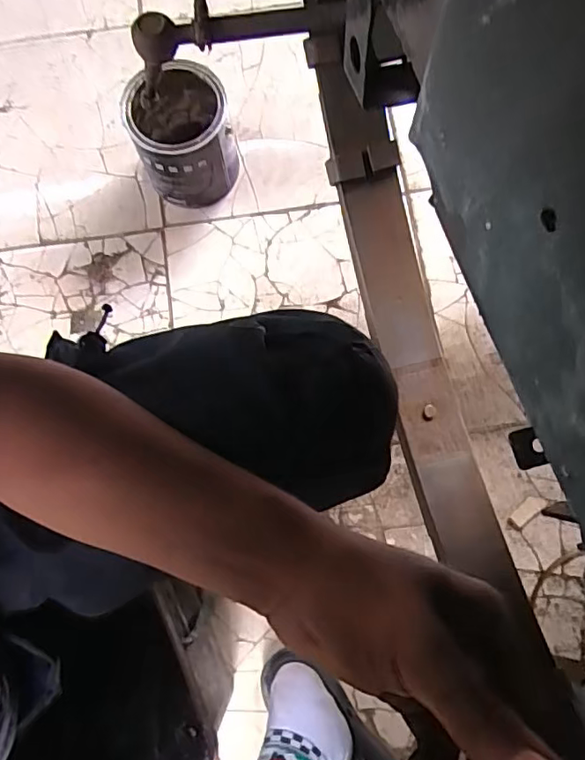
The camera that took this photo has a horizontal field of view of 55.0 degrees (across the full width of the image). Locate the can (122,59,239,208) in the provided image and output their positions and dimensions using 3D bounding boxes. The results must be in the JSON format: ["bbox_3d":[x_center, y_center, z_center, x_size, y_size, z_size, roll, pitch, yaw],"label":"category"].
[{"bbox_3d":[-0.168,-0.370,0.872,0.139,0.181,0.147,0,77,1],"label":"can"}]

